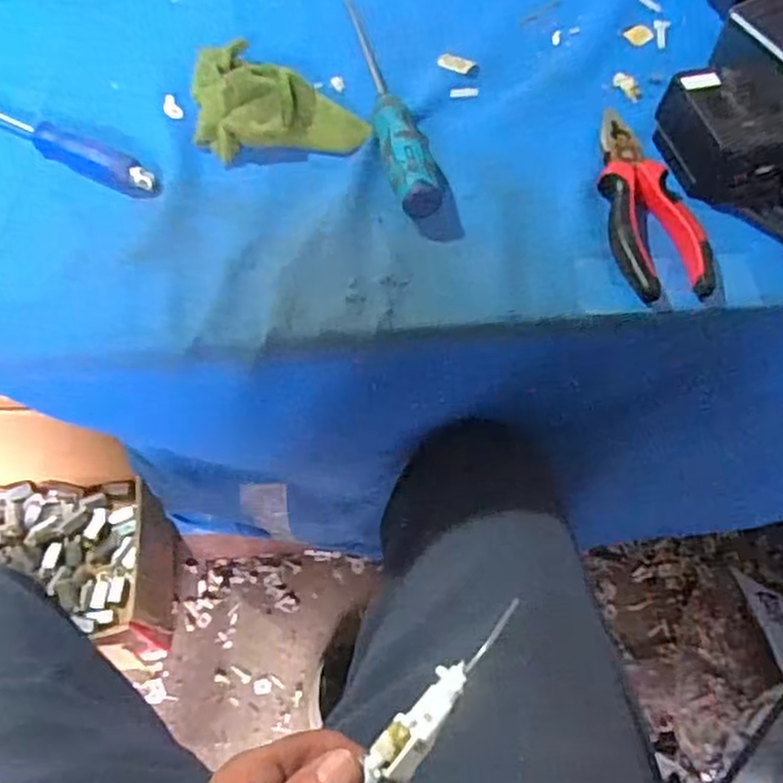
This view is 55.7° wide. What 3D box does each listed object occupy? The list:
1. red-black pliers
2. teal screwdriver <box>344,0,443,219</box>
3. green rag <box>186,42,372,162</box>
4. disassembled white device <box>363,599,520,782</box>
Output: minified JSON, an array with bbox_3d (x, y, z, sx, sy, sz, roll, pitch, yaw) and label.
[{"bbox_3d":[0.161,-0.123,0.483,0.057,0.018,0.147,-9,61,-8],"label":"red-black pliers"},{"bbox_3d":[0.001,-0.214,0.519,0.036,0.029,0.238,-7,61,-7],"label":"teal screwdriver"},{"bbox_3d":[-0.079,-0.213,0.507,0.117,0.041,0.110,-9,61,-8],"label":"green rag"},{"bbox_3d":[0.013,0.132,0.298,0.018,0.011,0.114,36,79,17],"label":"disassembled white device"}]

